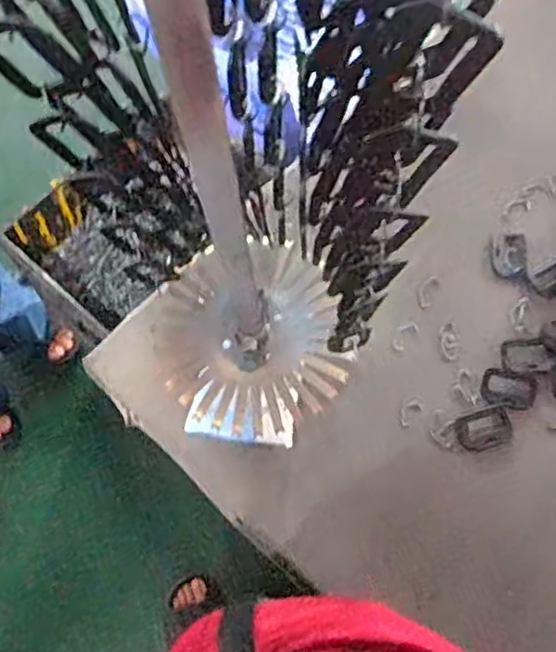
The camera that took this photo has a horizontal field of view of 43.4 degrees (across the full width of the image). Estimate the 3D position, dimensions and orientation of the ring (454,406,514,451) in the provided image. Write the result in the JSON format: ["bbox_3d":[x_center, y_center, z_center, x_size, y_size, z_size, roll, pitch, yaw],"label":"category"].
[{"bbox_3d":[0.232,0.116,0.782,0.062,0.004,0.043,-16,69,-3],"label":"ring"}]

